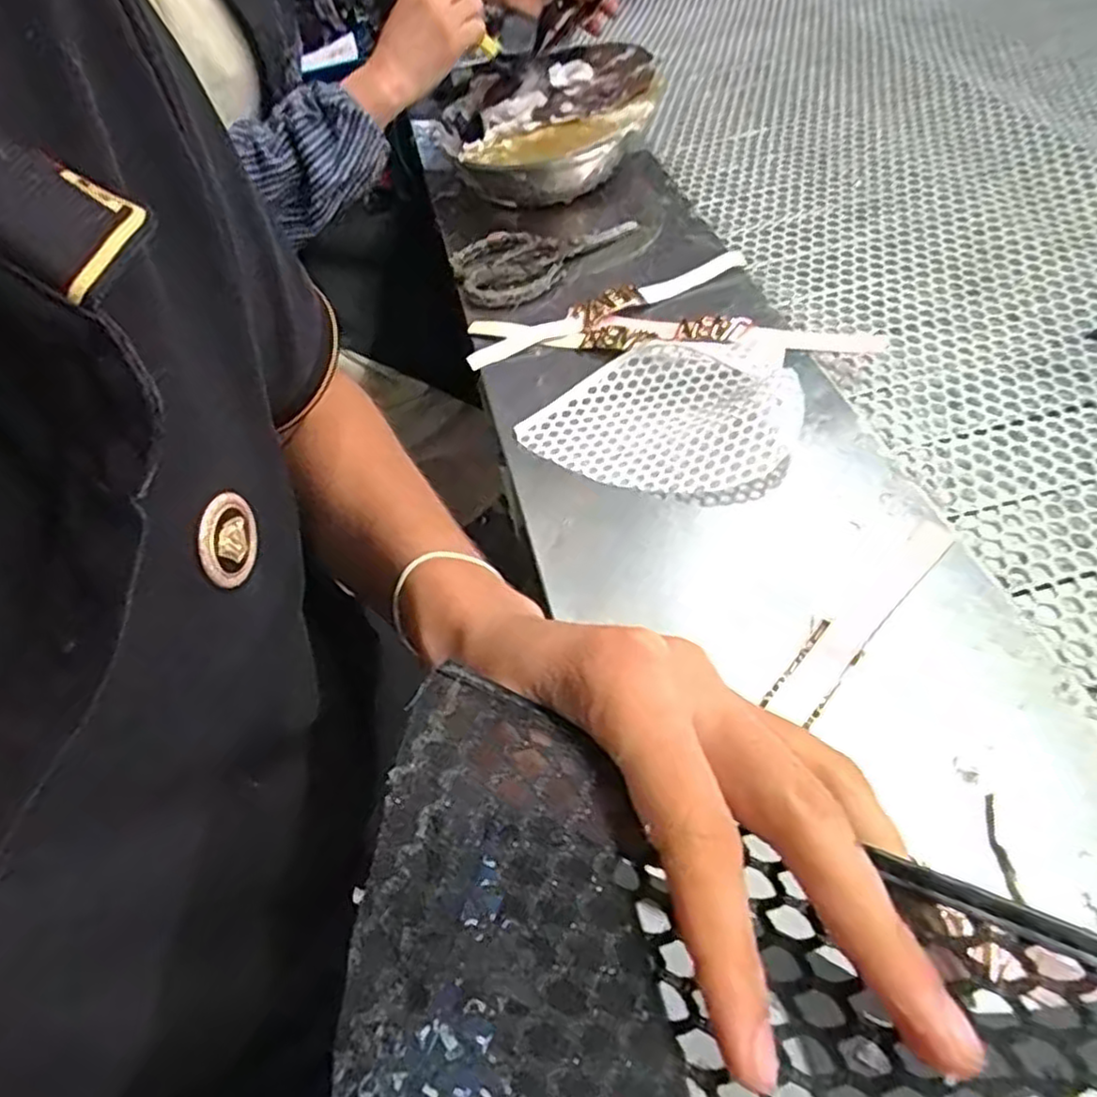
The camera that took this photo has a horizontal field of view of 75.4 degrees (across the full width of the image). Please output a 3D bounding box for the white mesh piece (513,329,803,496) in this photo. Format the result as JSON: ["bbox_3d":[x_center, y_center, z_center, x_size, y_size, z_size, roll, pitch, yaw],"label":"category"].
[{"bbox_3d":[0.079,-0.099,0.514,0.192,0.035,0.131,12,60,15],"label":"white mesh piece"}]

